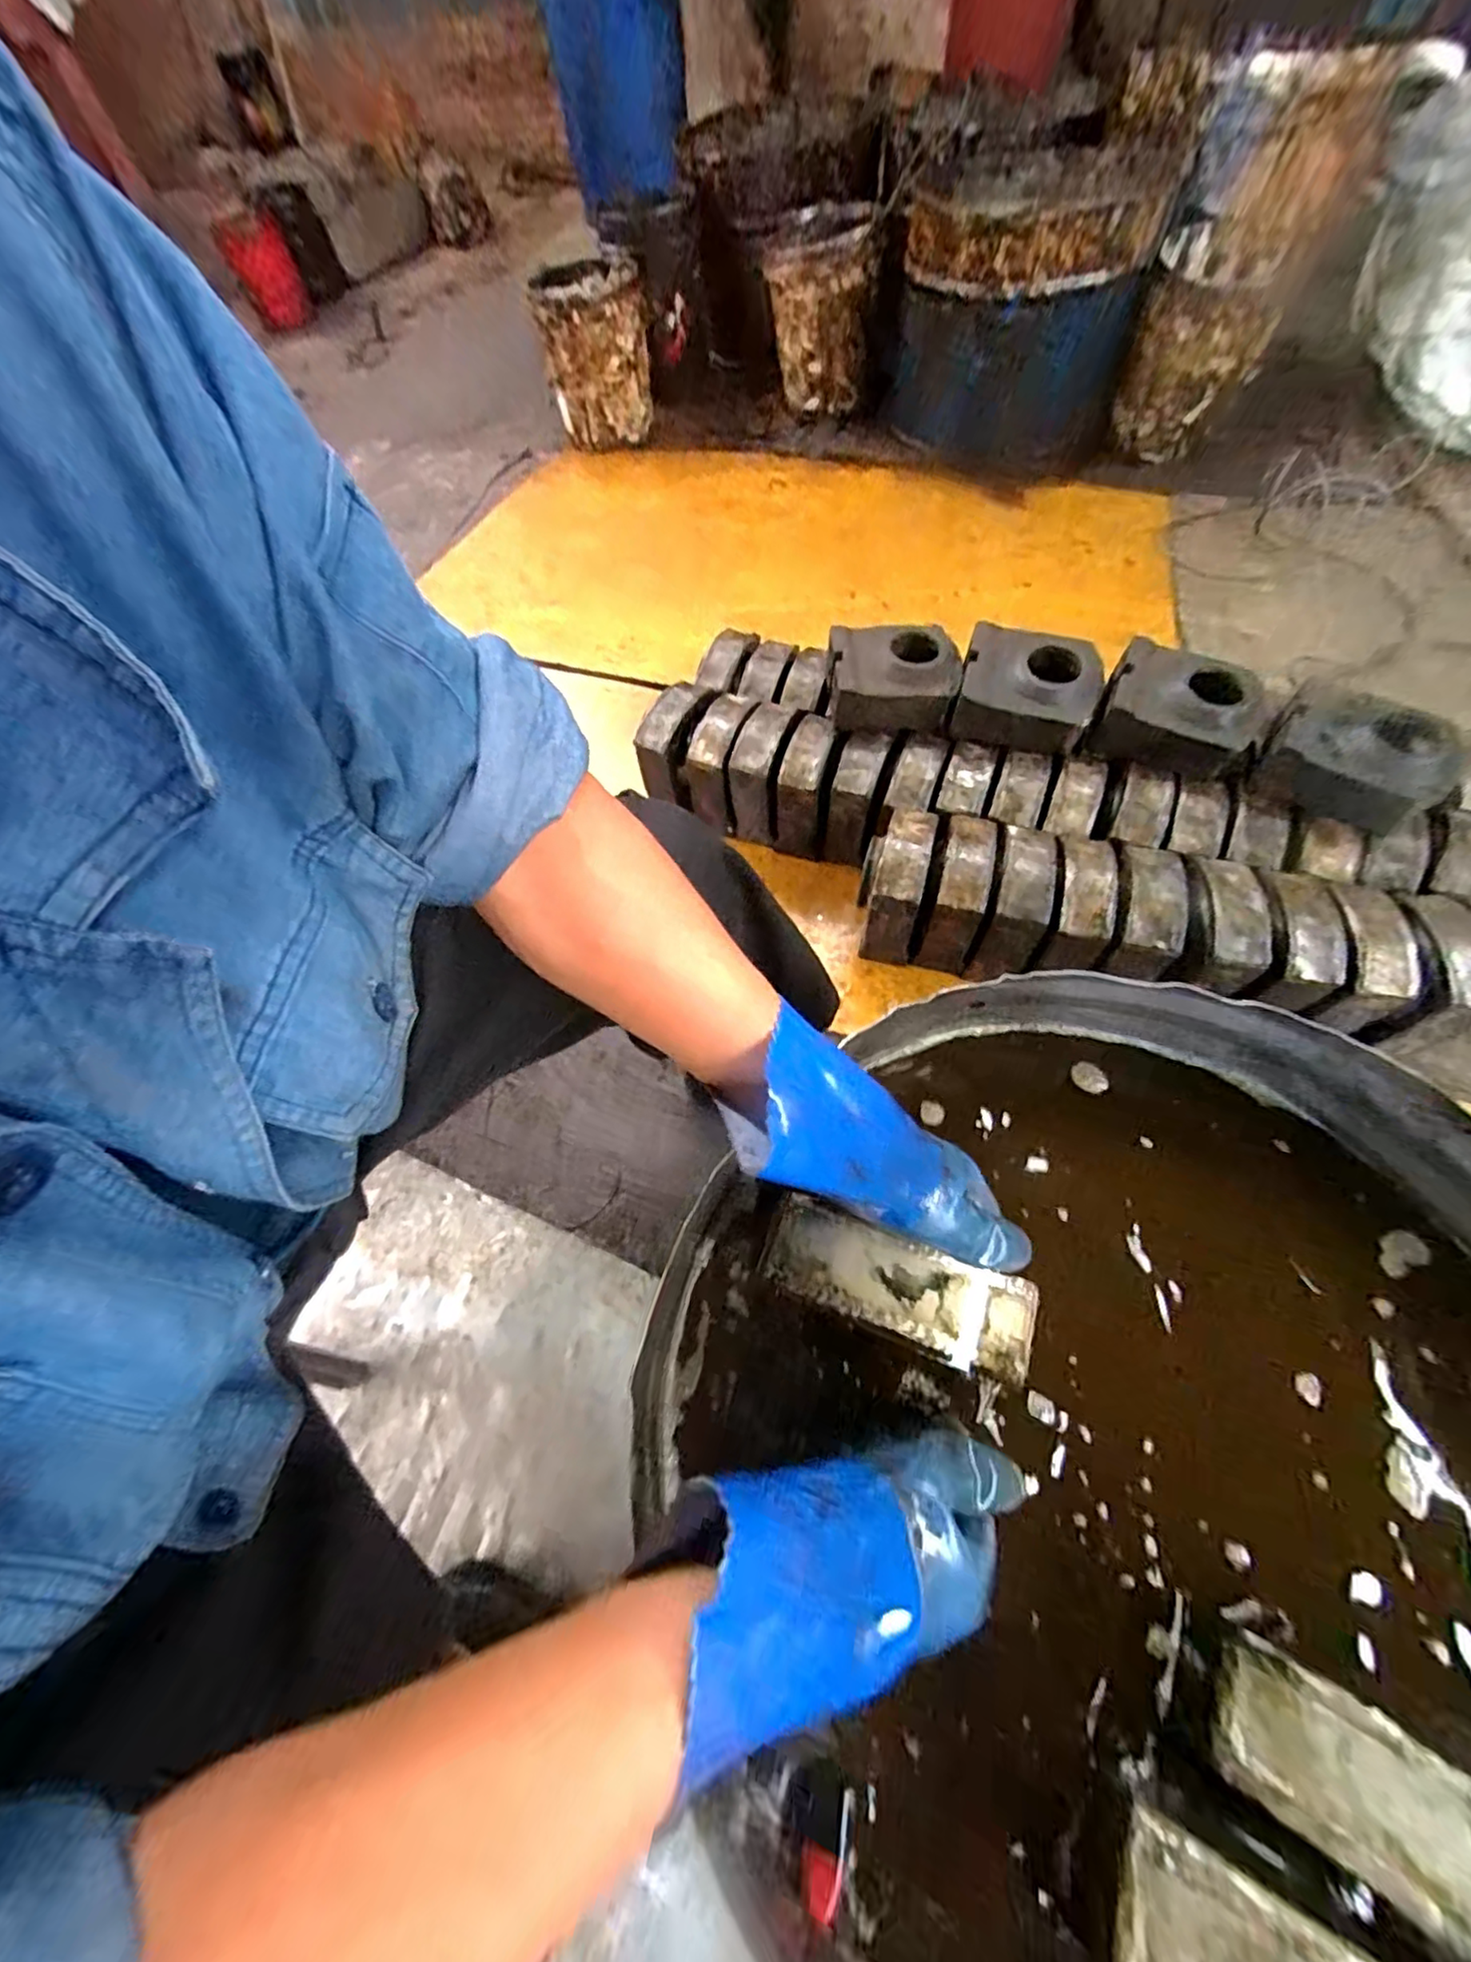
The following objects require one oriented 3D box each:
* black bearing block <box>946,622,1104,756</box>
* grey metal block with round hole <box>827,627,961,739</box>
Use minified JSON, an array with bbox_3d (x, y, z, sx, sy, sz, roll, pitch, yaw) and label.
[{"bbox_3d":[0.420,-0.420,0.921,0.183,0.085,0.154,15,63,13],"label":"black bearing block"},{"bbox_3d":[0.236,-0.457,0.957,0.182,0.093,0.143,-1,61,4],"label":"grey metal block with round hole"}]

